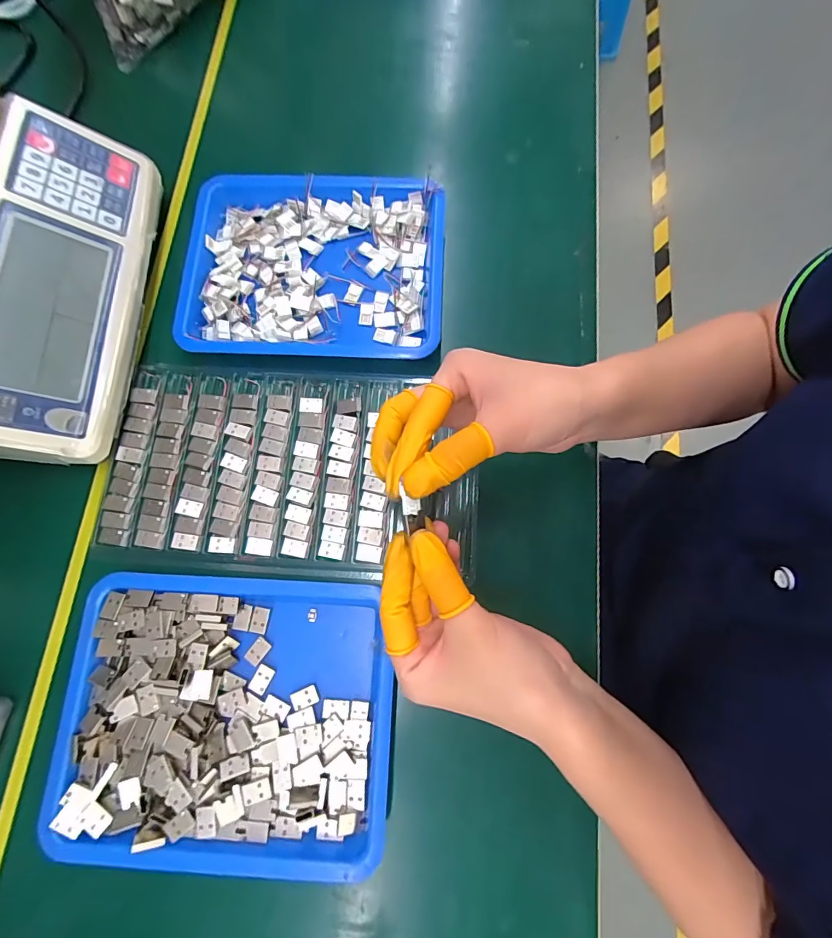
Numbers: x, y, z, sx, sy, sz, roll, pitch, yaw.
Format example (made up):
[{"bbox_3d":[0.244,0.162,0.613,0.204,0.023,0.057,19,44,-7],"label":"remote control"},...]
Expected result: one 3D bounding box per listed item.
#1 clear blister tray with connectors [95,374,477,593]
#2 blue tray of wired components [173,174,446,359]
[{"bbox_3d":[-0.096,-0.002,0.344,0.281,0.019,0.154,3,76,2],"label":"clear blister tray with connectors"},{"bbox_3d":[-0.086,-0.171,0.374,0.214,0.035,0.165,3,76,1],"label":"blue tray of wired components"}]

